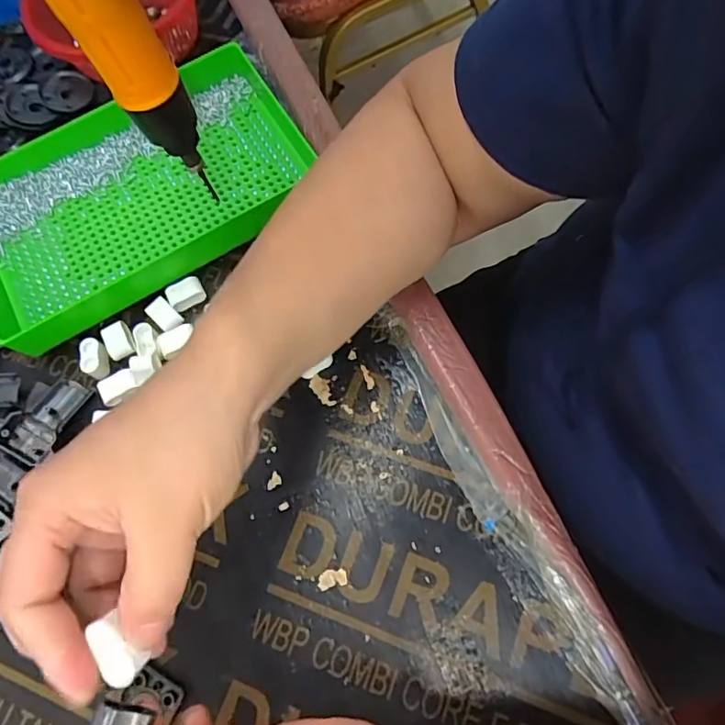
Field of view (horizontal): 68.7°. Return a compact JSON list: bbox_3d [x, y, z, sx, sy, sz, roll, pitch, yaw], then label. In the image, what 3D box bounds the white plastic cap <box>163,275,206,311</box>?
[{"bbox_3d":[-0.128,-0.050,0.382,0.025,0.010,0.020,-32,71,-6],"label":"white plastic cap"}]

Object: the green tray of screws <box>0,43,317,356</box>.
[{"bbox_3d":[-0.167,-0.130,0.395,0.252,0.032,0.155,-30,70,-6],"label":"green tray of screws"}]

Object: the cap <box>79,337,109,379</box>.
[{"bbox_3d":[-0.188,-0.004,0.373,0.015,0.016,0.026,-18,70,-2],"label":"cap"}]

